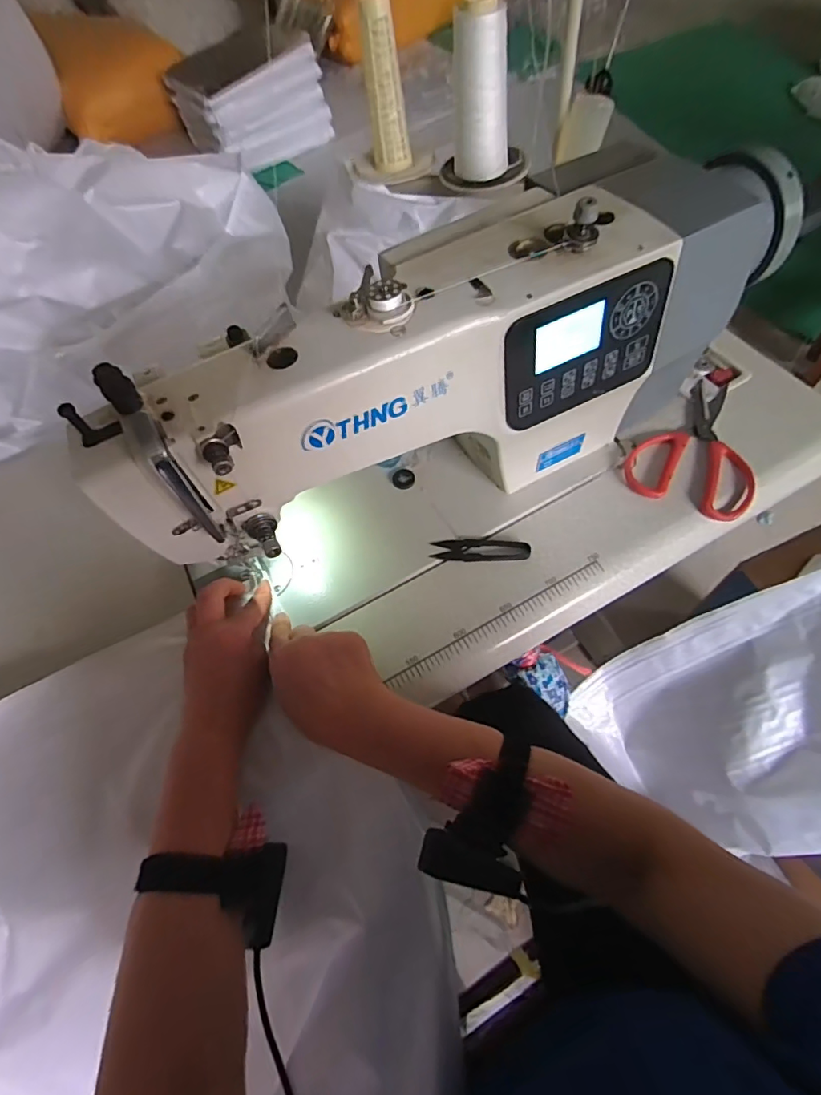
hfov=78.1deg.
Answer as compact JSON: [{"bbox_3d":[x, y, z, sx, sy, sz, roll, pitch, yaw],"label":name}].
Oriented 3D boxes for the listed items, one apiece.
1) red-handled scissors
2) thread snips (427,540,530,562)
[{"bbox_3d":[0.311,-0.115,0.542,0.120,0.011,0.178,21,66,17],"label":"red-handled scissors"},{"bbox_3d":[0.072,0.002,0.515,0.097,0.008,0.027,-1,61,6],"label":"thread snips"}]

